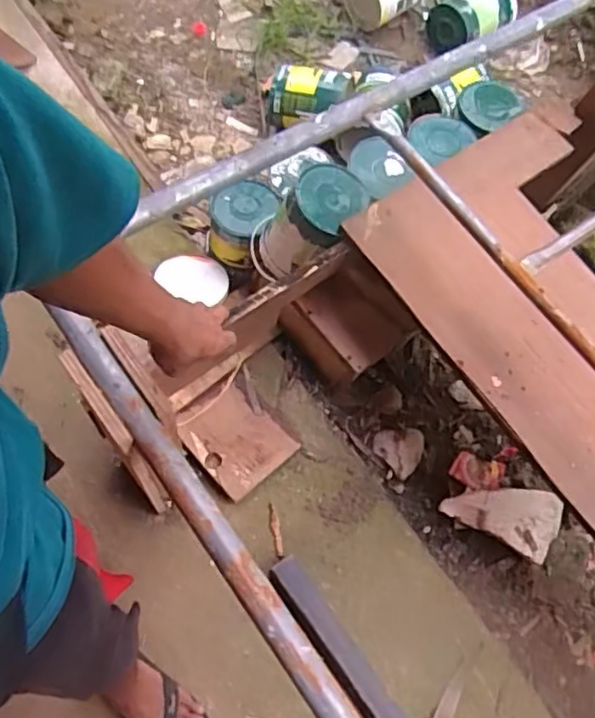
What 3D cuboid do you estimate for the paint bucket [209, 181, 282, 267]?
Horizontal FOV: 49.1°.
[{"bbox_3d":[-0.128,-0.324,1.529,0.149,0.143,0.169,9,67,-3],"label":"paint bucket"}]

